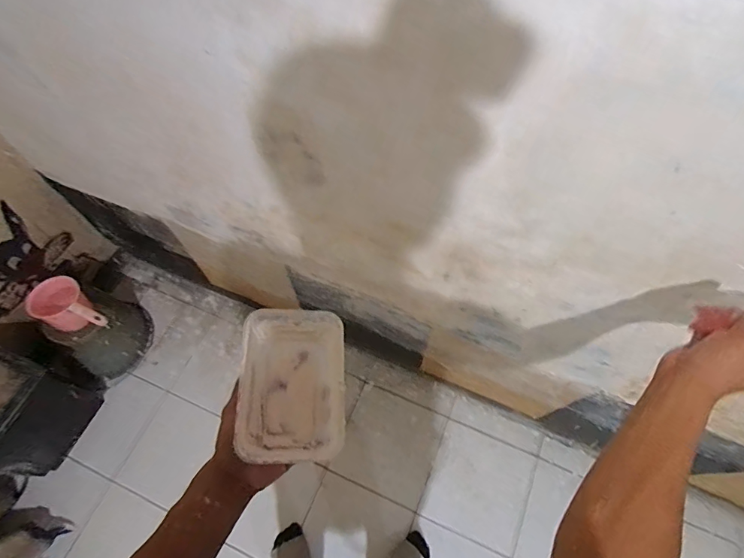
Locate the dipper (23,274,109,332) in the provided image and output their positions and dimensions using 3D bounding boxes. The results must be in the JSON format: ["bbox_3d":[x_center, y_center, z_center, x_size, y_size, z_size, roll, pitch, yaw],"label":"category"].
[{"bbox_3d":[-0.872,0.088,1.259,0.206,0.096,0.137,34,69,14],"label":"dipper"}]

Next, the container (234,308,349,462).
[{"bbox_3d":[-0.090,0.119,0.513,0.115,0.054,0.171,1,64,0],"label":"container"}]

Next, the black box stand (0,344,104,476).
[{"bbox_3d":[-1.003,0.369,1.221,0.252,0.409,0.322,15,65,6],"label":"black box stand"}]

